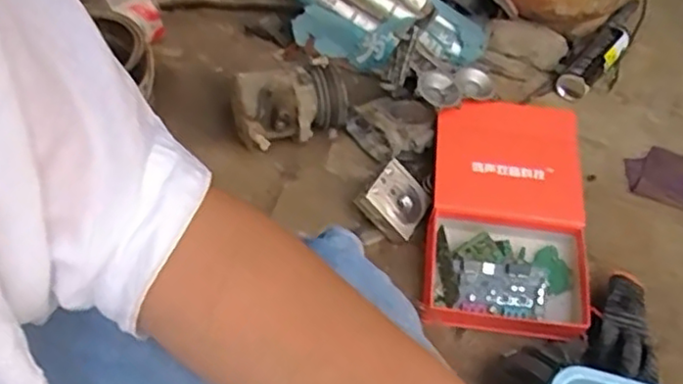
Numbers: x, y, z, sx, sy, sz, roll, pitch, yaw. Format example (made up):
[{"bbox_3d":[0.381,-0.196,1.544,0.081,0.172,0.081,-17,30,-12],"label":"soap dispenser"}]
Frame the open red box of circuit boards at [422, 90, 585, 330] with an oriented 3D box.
[{"bbox_3d":[0.235,0.036,0.977,0.217,0.110,0.353,7,53,1],"label":"open red box of circuit boards"}]

